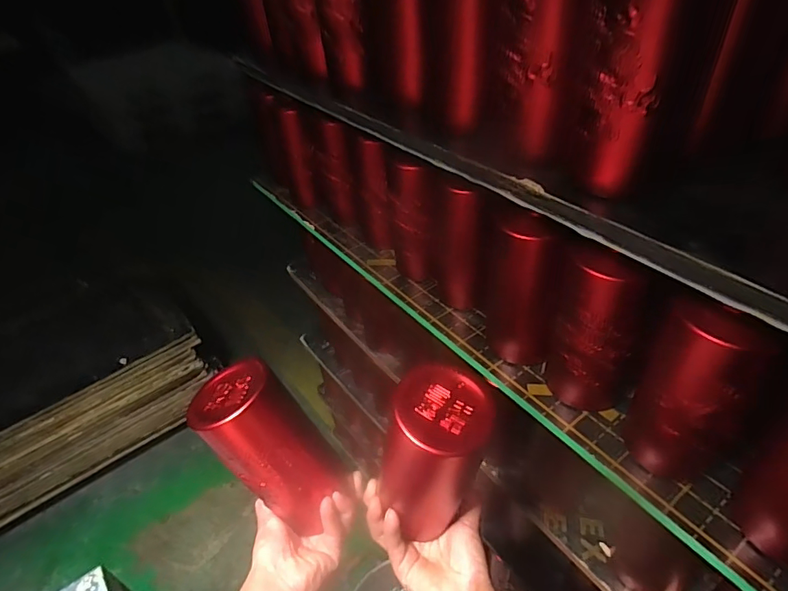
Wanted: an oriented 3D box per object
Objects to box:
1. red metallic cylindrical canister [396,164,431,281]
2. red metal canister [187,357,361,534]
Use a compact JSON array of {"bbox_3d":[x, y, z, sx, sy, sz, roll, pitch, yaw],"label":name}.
[{"bbox_3d":[0.025,-0.092,0.634,0.039,0.156,0.041,-2,40,2],"label":"red metallic cylindrical canister"},{"bbox_3d":[-0.107,0.147,0.457,0.071,0.173,0.077,-13,30,36],"label":"red metal canister"}]

